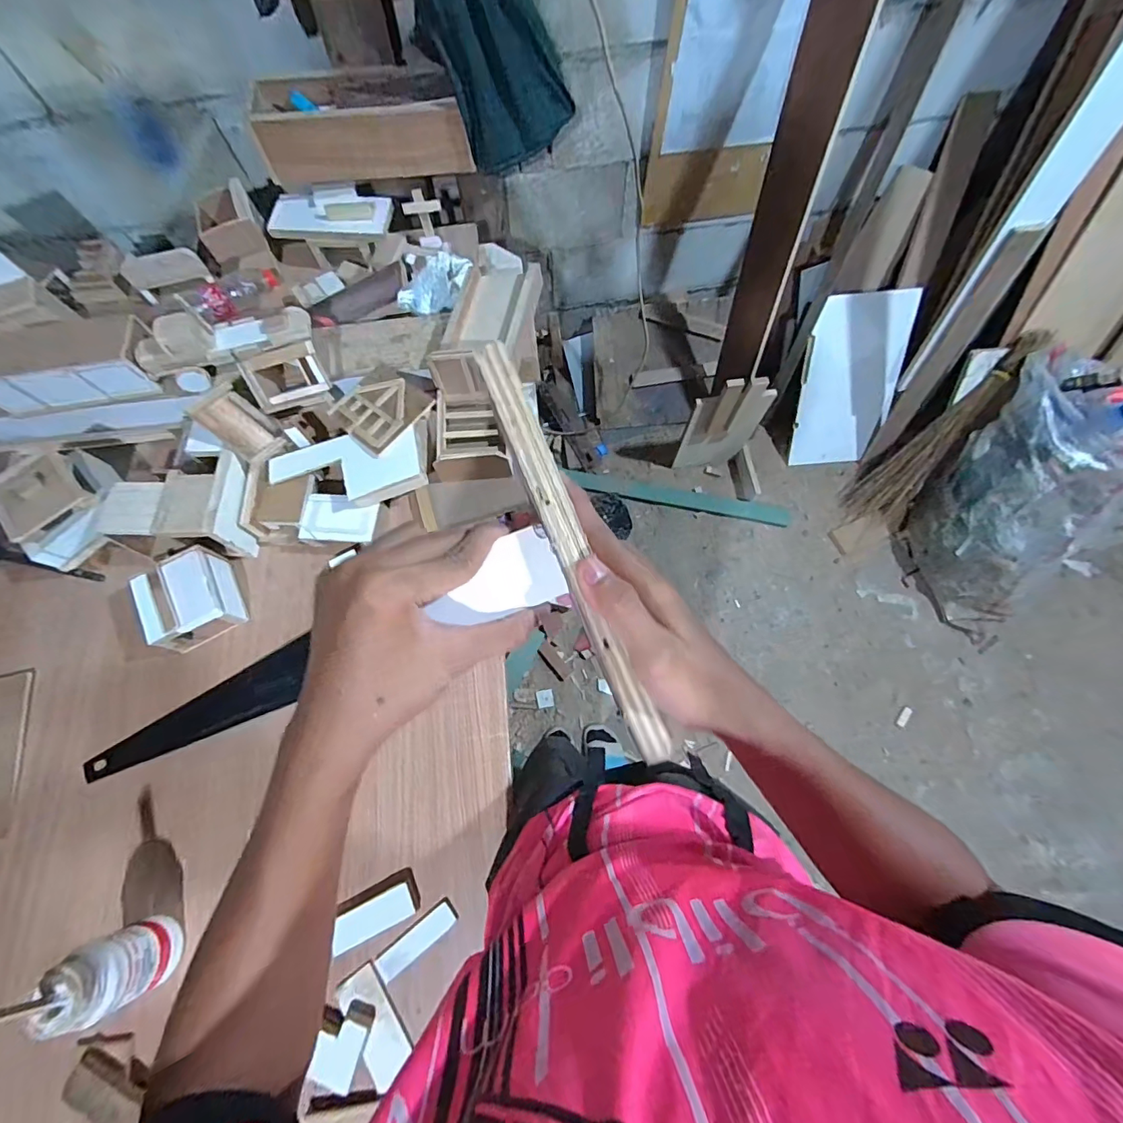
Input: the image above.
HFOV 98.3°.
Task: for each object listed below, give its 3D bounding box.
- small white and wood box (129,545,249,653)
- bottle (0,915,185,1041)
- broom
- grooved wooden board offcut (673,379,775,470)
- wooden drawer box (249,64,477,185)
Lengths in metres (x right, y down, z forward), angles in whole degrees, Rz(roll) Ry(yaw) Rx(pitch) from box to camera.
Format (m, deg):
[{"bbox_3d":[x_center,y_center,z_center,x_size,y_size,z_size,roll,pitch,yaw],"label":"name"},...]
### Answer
[{"bbox_3d":[-0.567,0.062,0.750,0.115,0.086,0.127,-30,73,-8],"label":"small white and wood box"},{"bbox_3d":[-0.524,0.479,0.554,0.068,0.185,0.076,-24,72,-6],"label":"bottle"},{"bbox_3d":[1.095,-0.351,1.399,0.173,0.615,0.108,43,38,14],"label":"broom"},{"bbox_3d":[0.489,-0.405,1.446,0.223,0.393,0.059,-11,71,-2],"label":"grooved wooden board offcut"},{"bbox_3d":[-0.353,-0.792,0.894,0.366,0.116,0.141,-4,71,0],"label":"wooden drawer box"}]

